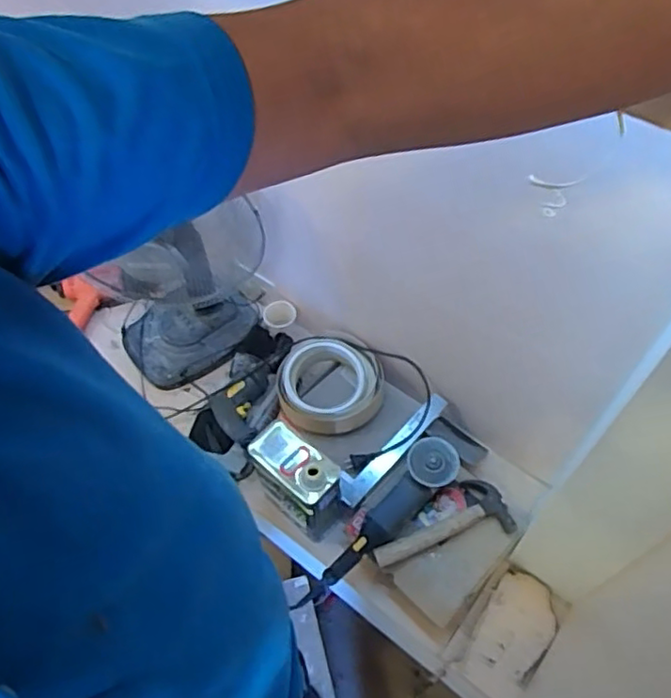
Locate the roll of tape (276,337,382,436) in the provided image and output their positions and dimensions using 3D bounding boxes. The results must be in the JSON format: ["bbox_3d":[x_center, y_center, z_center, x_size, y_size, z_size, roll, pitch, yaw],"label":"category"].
[{"bbox_3d":[-0.017,0.083,1.357,0.226,0.081,0.209,-1,57,1],"label":"roll of tape"}]

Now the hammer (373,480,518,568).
[{"bbox_3d":[0.200,0.333,1.207,0.272,0.033,0.111,-12,57,-6],"label":"hammer"}]

